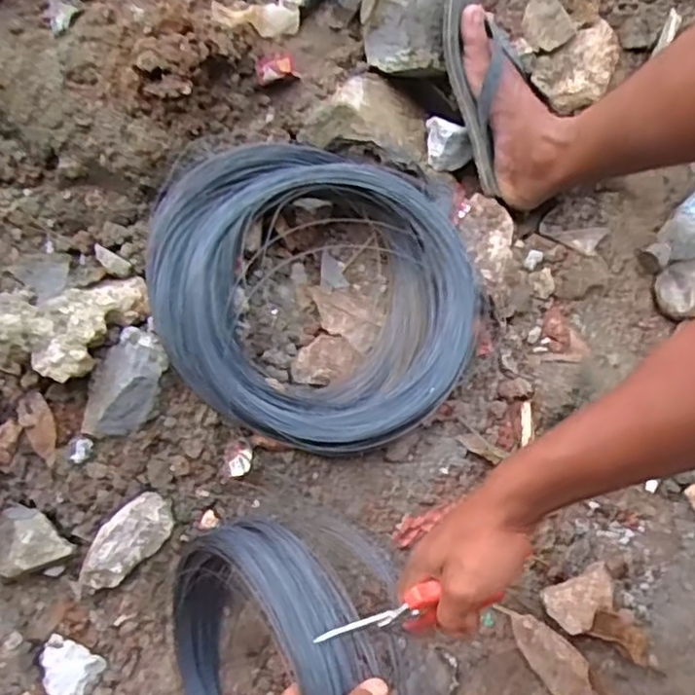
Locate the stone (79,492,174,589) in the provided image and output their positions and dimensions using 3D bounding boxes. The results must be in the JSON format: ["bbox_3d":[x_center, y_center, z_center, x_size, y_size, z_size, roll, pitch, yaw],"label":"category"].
[{"bbox_3d":[-0.233,0.203,0.704,0.109,0.034,0.049,-38,66,-15],"label":"stone"}]

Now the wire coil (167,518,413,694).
[{"bbox_3d":[-0.073,0.291,0.594,0.067,0.298,0.239,-14,60,-36],"label":"wire coil"}]

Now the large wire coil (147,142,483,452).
[{"bbox_3d":[-0.033,-0.058,0.711,0.350,0.058,0.319,10,80,-8],"label":"large wire coil"}]

